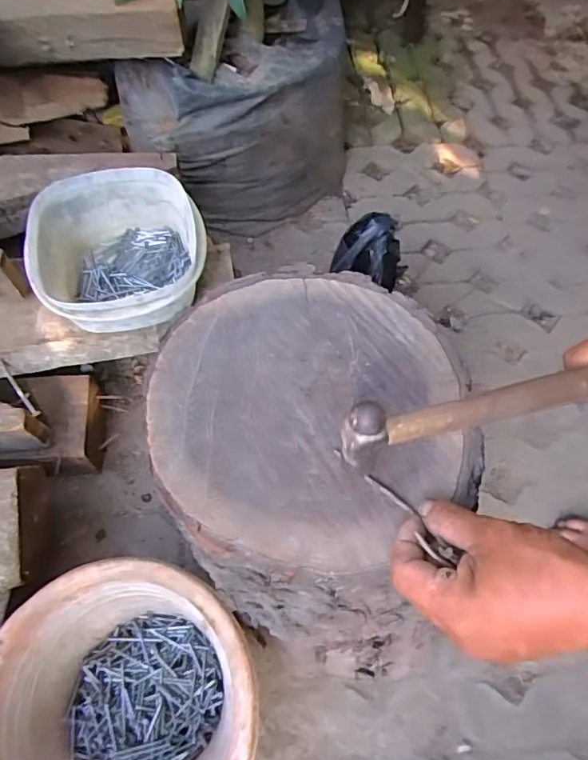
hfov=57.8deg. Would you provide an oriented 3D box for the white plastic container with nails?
[{"bbox_3d":[-0.176,-0.127,0.552,0.169,0.079,0.160,-16,61,-11],"label":"white plastic container with nails"}]

